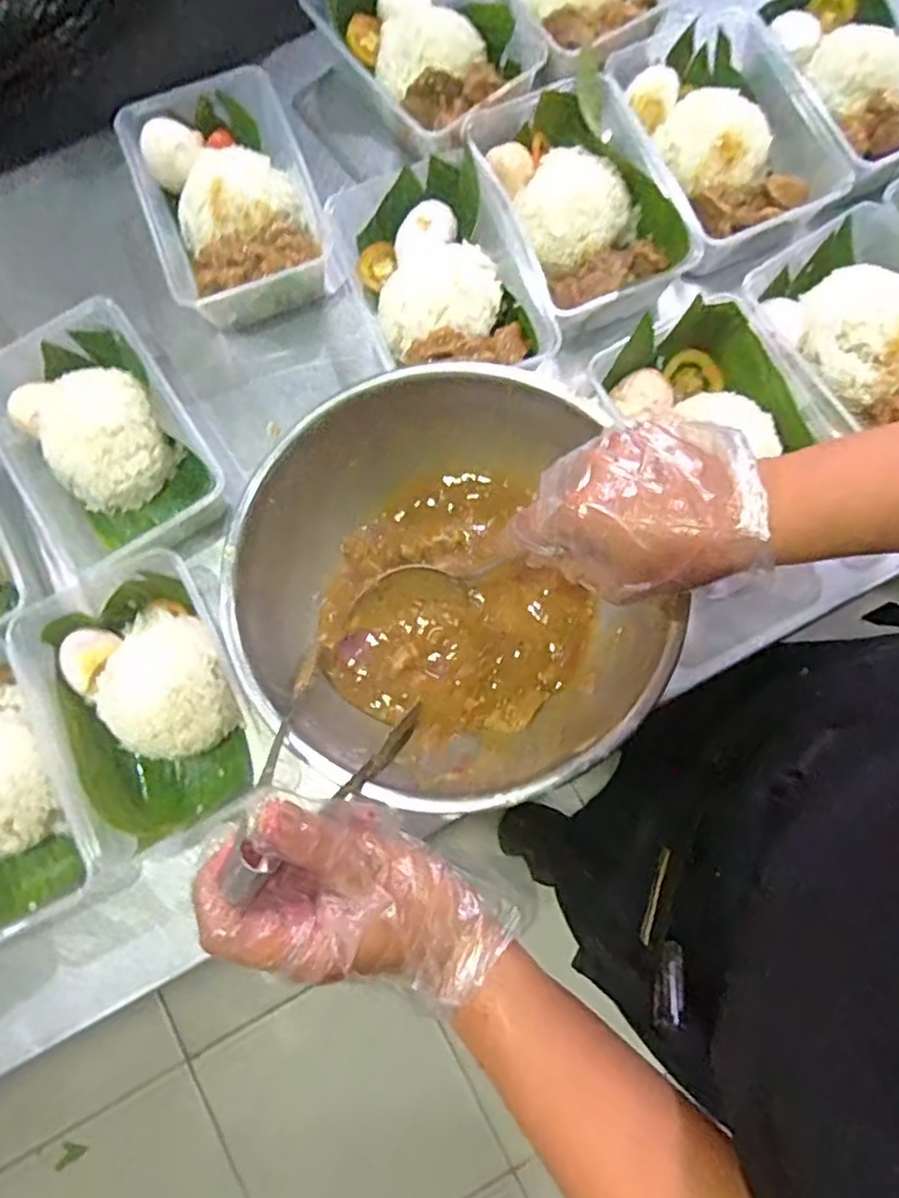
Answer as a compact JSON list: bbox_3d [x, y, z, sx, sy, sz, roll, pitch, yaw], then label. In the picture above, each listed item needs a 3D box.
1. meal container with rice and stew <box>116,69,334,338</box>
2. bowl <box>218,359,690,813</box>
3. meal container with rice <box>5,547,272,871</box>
[{"bbox_3d":[-0.157,-0.281,0.505,0.117,0.055,0.156,-21,78,-3],"label":"meal container with rice and stew"},{"bbox_3d":[-0.008,-0.003,0.429,0.221,0.084,0.239,0,78,1],"label":"bowl"},{"bbox_3d":[-0.188,0.066,0.444,0.112,0.058,0.162,-25,79,-4],"label":"meal container with rice"}]

